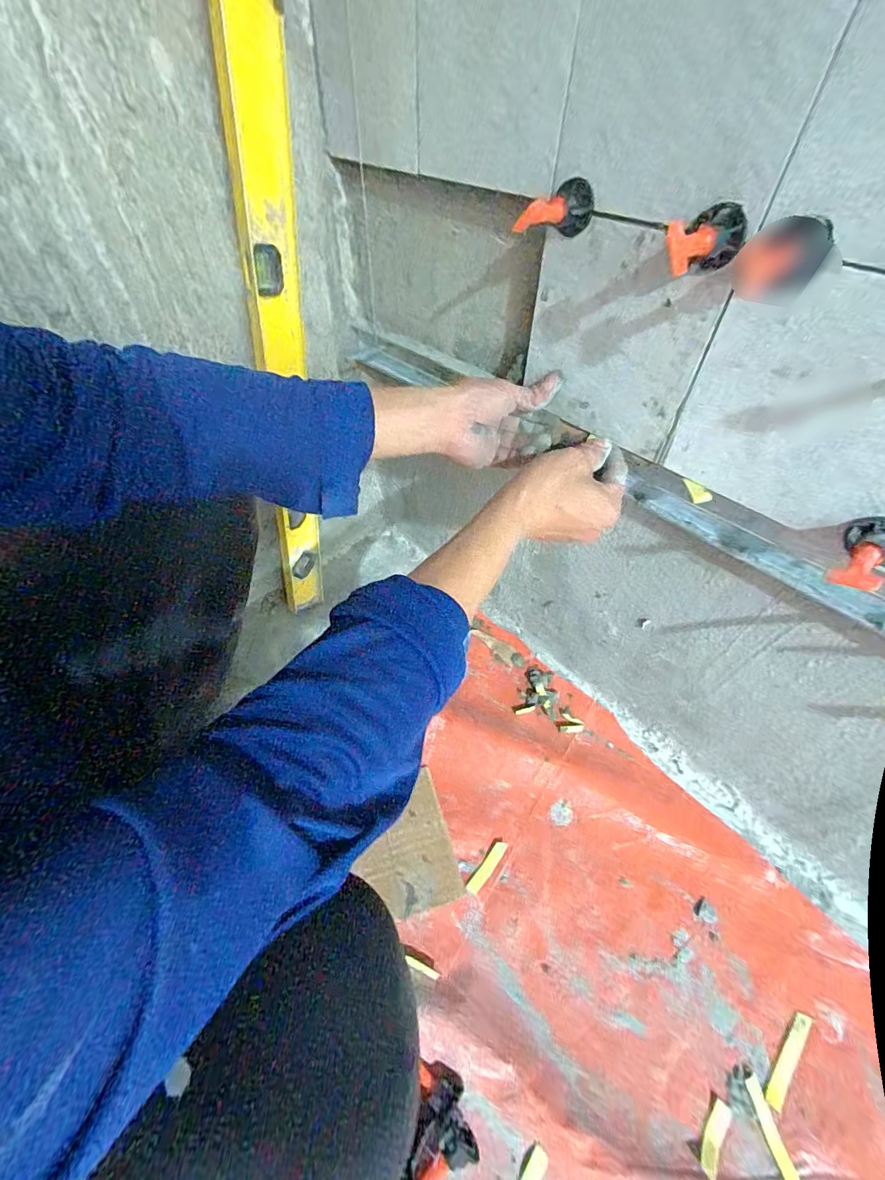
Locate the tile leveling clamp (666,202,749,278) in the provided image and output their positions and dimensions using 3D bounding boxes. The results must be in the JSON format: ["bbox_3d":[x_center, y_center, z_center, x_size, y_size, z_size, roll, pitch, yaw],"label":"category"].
[{"bbox_3d":[0.149,-0.196,0.263,0.030,0.032,0.057,32,56,23],"label":"tile leveling clamp"}]

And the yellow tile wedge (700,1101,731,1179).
[{"bbox_3d":[0.225,0.454,0.378,0.014,0.008,0.049,33,56,22],"label":"yellow tile wedge"}]

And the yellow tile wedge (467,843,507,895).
[{"bbox_3d":[0.050,0.309,0.511,0.014,0.007,0.063,31,56,23],"label":"yellow tile wedge"}]

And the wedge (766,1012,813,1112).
[{"bbox_3d":[0.311,0.421,0.410,0.083,0.004,0.012,-34,59,-27],"label":"wedge"}]

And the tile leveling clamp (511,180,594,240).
[{"bbox_3d":[0.078,-0.259,0.315,0.030,0.030,0.052,36,58,26],"label":"tile leveling clamp"}]

